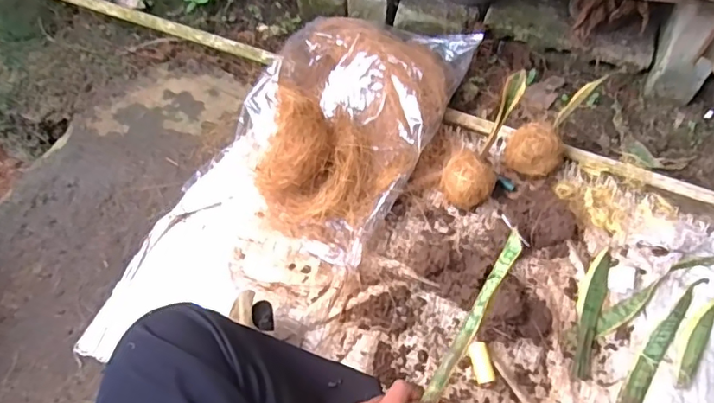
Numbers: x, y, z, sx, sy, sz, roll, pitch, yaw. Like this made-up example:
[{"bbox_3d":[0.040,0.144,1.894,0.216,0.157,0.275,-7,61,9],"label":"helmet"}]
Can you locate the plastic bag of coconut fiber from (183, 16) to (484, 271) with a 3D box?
[{"bbox_3d":[-0.026,-0.157,0.855,0.299,0.146,0.446,24,64,14],"label":"plastic bag of coconut fiber"}]

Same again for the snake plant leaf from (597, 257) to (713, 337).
[{"bbox_3d":[0.434,0.122,0.773,0.242,0.009,0.030,-25,63,-12],"label":"snake plant leaf"}]

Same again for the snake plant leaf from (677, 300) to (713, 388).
[{"bbox_3d":[0.461,0.180,0.729,0.033,0.007,0.154,33,66,18],"label":"snake plant leaf"}]

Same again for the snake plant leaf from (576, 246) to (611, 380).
[{"bbox_3d":[0.324,0.148,0.749,0.034,0.008,0.192,21,63,12],"label":"snake plant leaf"}]

